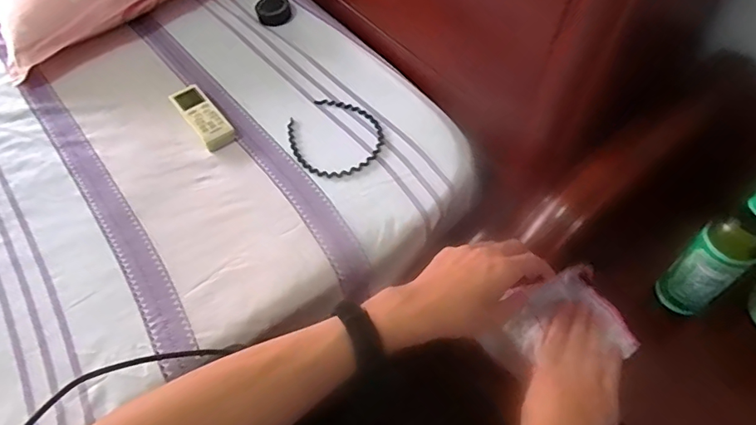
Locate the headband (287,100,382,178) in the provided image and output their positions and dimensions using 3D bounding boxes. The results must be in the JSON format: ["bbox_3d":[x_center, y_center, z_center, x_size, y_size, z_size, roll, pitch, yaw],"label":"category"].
[{"bbox_3d":[-0.060,-0.102,0.676,0.134,0.008,0.124,-1,55,2],"label":"headband"}]

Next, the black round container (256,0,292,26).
[{"bbox_3d":[-0.178,-0.347,0.845,0.057,0.022,0.055,-1,55,2],"label":"black round container"}]

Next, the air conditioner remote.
[{"bbox_3d":[-0.248,-0.137,0.702,0.043,0.019,0.121,-34,60,-19],"label":"air conditioner remote"}]

